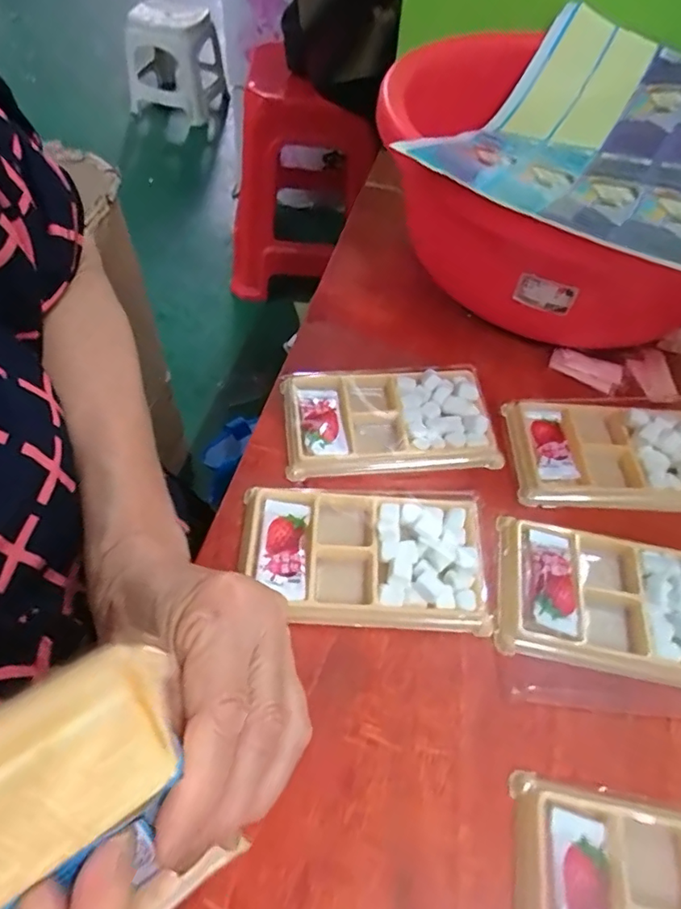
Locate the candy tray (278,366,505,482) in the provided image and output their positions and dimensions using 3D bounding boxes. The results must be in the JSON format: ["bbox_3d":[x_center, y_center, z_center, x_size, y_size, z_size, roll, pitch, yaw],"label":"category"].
[{"bbox_3d":[0.030,-0.025,0.348,0.130,0.013,0.078,-3,56,-3],"label":"candy tray"}]

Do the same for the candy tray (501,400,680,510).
[{"bbox_3d":[0.176,-0.005,0.336,0.129,0.015,0.074,2,56,0],"label":"candy tray"}]

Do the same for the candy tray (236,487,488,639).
[{"bbox_3d":[0.011,0.055,0.295,0.132,0.013,0.076,2,56,0],"label":"candy tray"}]

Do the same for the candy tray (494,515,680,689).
[{"bbox_3d":[0.150,0.079,0.285,0.130,0.014,0.074,10,57,6],"label":"candy tray"}]

